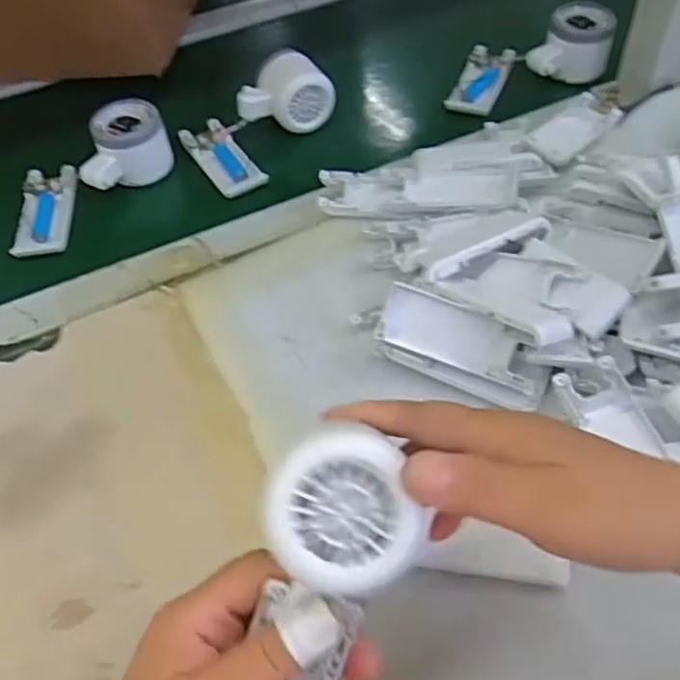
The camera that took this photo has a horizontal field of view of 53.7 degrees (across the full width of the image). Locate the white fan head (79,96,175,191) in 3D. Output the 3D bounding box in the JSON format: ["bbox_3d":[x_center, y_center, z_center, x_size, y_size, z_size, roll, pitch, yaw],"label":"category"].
[{"bbox_3d":[-0.188,-0.168,0.584,0.079,0.052,0.056,-22,57,-11],"label":"white fan head"}]

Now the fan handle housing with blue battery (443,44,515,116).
[{"bbox_3d":[0.140,-0.260,0.659,0.044,0.015,0.103,17,59,15],"label":"fan handle housing with blue battery"}]

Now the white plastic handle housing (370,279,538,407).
[{"bbox_3d":[0.079,0.006,0.431,0.109,0.020,0.051,22,99,9],"label":"white plastic handle housing"}]

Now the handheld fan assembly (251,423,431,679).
[{"bbox_3d":[-0.010,0.115,0.250,0.050,0.168,0.031,18,15,15],"label":"handheld fan assembly"}]

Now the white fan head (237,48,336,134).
[{"bbox_3d":[-0.050,-0.229,0.620,0.084,0.045,0.055,-8,56,-2],"label":"white fan head"}]

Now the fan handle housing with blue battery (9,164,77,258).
[{"bbox_3d":[-0.252,-0.113,0.577,0.041,0.017,0.101,-6,56,-1],"label":"fan handle housing with blue battery"}]

